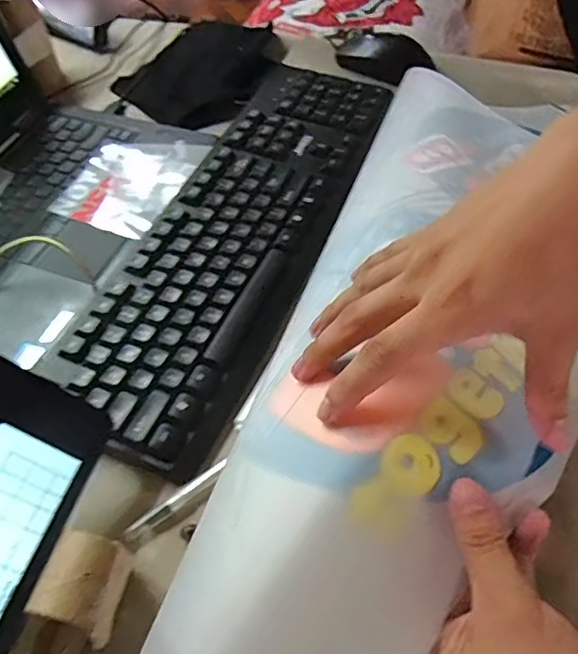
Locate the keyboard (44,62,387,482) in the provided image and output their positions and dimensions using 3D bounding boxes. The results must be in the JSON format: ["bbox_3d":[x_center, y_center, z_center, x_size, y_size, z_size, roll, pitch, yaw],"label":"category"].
[{"bbox_3d":[-0.036,-0.090,0.474,0.134,0.026,0.427,17,56,17],"label":"keyboard"}]

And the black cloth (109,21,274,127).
[{"bbox_3d":[-0.091,-0.297,0.641,0.159,0.009,0.197,26,59,23],"label":"black cloth"}]

